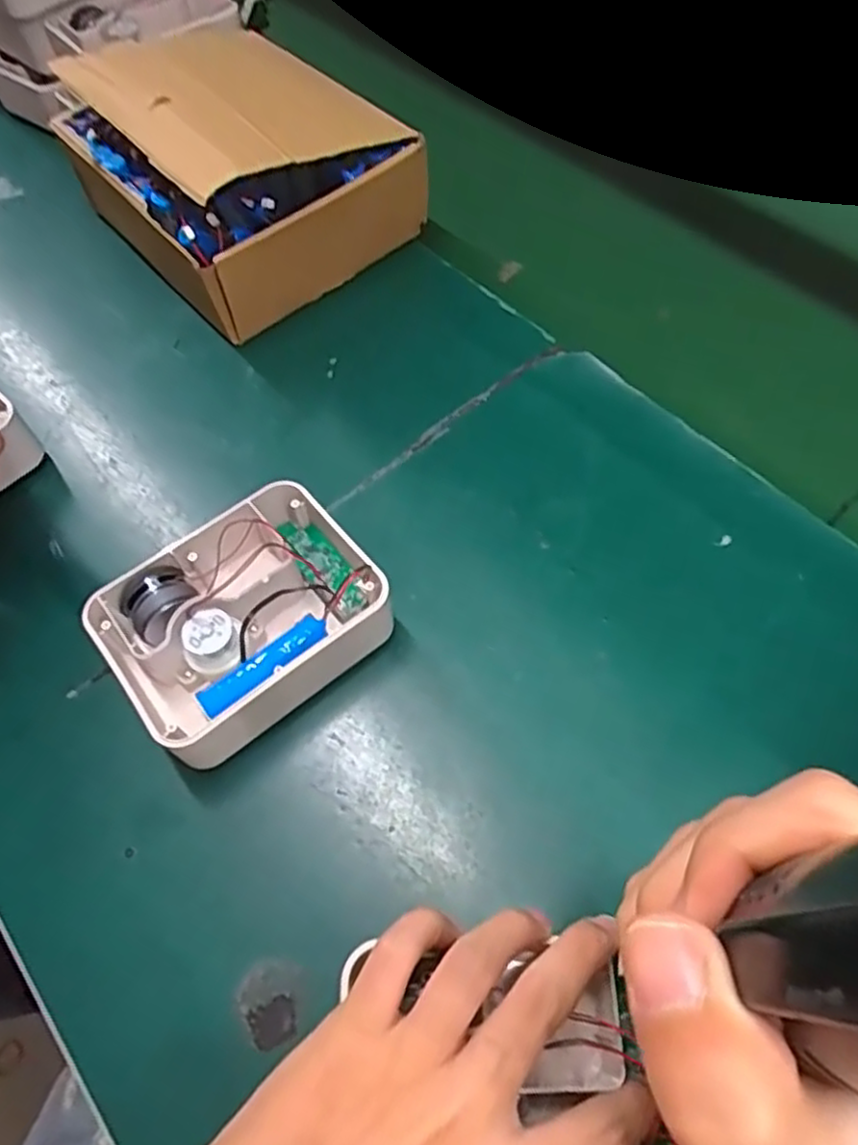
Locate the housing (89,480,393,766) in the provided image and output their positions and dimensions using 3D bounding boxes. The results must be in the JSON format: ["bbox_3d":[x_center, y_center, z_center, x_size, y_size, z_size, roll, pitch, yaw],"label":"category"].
[{"bbox_3d":[-0.092,0.024,0.369,0.125,0.047,0.098,-35,64,-16],"label":"housing"}]

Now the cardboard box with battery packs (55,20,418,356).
[{"bbox_3d":[-0.135,-0.290,0.520,0.174,0.115,0.204,-38,65,-17],"label":"cardboard box with battery packs"}]

